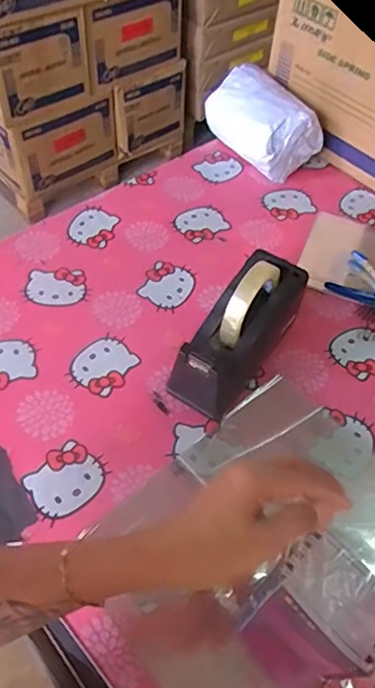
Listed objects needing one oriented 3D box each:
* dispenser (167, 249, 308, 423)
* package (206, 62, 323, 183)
[{"bbox_3d":[0.063,-0.022,0.641,0.084,0.131,0.214,32,68,19],"label":"dispenser"},{"bbox_3d":[0.121,-0.373,0.929,0.126,0.115,0.197,-24,58,-20],"label":"package"}]

